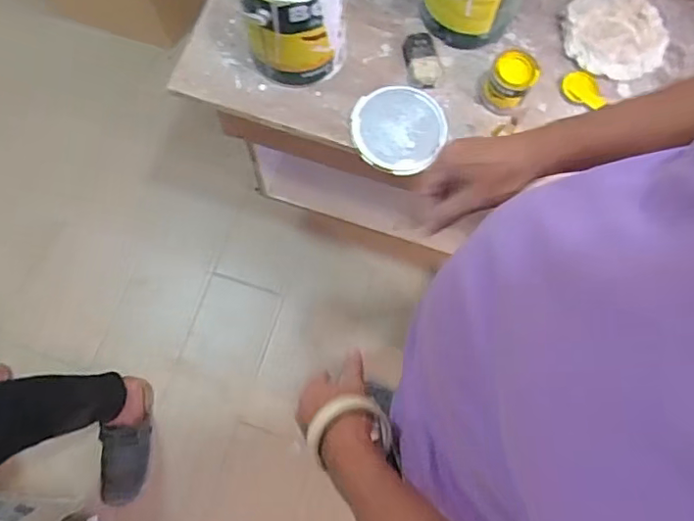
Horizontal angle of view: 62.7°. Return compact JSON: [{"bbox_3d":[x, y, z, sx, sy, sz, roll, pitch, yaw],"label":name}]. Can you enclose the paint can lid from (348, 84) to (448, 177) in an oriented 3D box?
[{"bbox_3d":[0.087,-0.224,0.959,0.153,0.021,0.161,0,74,-1],"label":"paint can lid"}]

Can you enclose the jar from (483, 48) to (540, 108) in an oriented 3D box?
[{"bbox_3d":[0.272,-0.296,0.957,0.072,0.075,0.084,25,75,6],"label":"jar"}]

